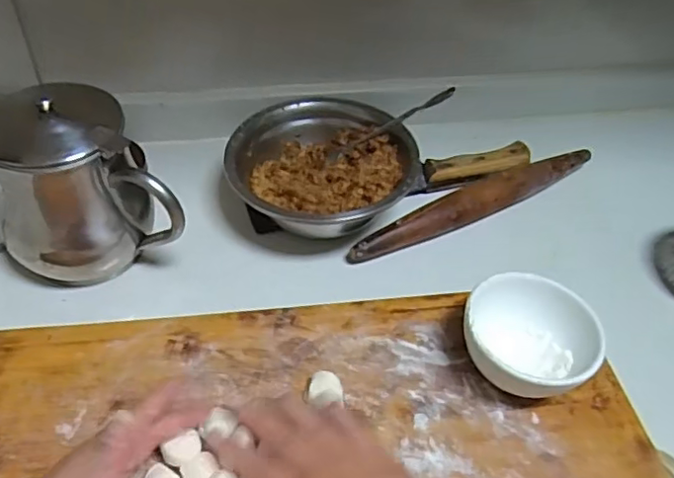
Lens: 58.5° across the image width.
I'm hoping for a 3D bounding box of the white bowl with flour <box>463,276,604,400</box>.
[{"bbox_3d":[0.140,0.081,0.443,0.091,0.053,0.085,3,47,-3],"label":"white bowl with flour"}]

